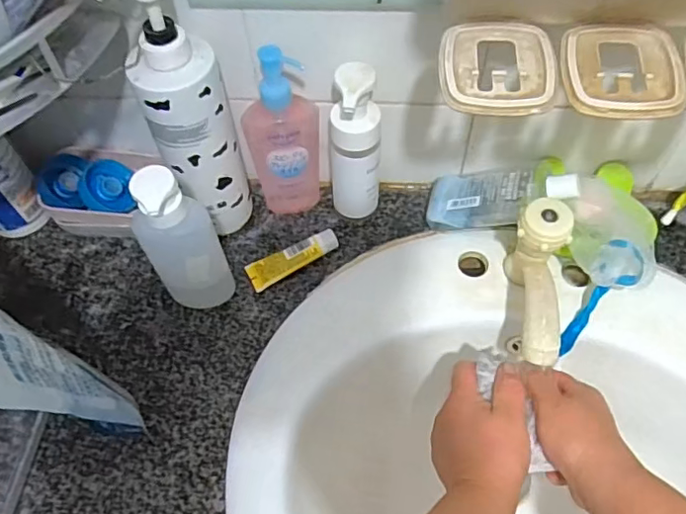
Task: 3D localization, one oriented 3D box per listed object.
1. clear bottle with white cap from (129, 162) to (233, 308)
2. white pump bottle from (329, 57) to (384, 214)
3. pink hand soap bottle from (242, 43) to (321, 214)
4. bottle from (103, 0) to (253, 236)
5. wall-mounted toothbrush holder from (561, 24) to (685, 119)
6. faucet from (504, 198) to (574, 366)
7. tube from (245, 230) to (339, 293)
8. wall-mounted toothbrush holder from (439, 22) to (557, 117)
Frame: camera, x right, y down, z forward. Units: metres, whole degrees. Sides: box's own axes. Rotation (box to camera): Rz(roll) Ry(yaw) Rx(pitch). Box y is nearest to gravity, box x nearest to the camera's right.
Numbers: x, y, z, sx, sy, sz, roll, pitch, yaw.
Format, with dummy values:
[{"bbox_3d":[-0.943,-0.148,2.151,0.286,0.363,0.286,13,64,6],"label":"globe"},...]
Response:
[{"bbox_3d":[-0.137,-0.008,0.473,0.053,0.170,0.046,20,61,14],"label":"clear bottle with white cap"},{"bbox_3d":[0.012,-0.099,0.522,0.048,0.177,0.047,-2,58,1],"label":"white pump bottle"},{"bbox_3d":[-0.057,-0.110,0.525,0.069,0.186,0.044,-6,58,-1],"label":"pink hand soap bottle"},{"bbox_3d":[-0.130,-0.116,0.479,0.070,0.272,0.067,-14,59,-7],"label":"bottle"},{"bbox_3d":[0.172,-0.115,0.343,0.071,0.016,0.064,3,58,4],"label":"wall-mounted toothbrush holder"},{"bbox_3d":[0.161,0.031,0.474,0.042,0.096,0.128,11,59,9],"label":"faucet"},{"bbox_3d":[-0.049,0.001,0.552,0.093,0.021,0.029,-23,60,-12],"label":"tube"},{"bbox_3d":[0.097,-0.119,0.349,0.069,0.016,0.065,2,58,3],"label":"wall-mounted toothbrush holder"}]

